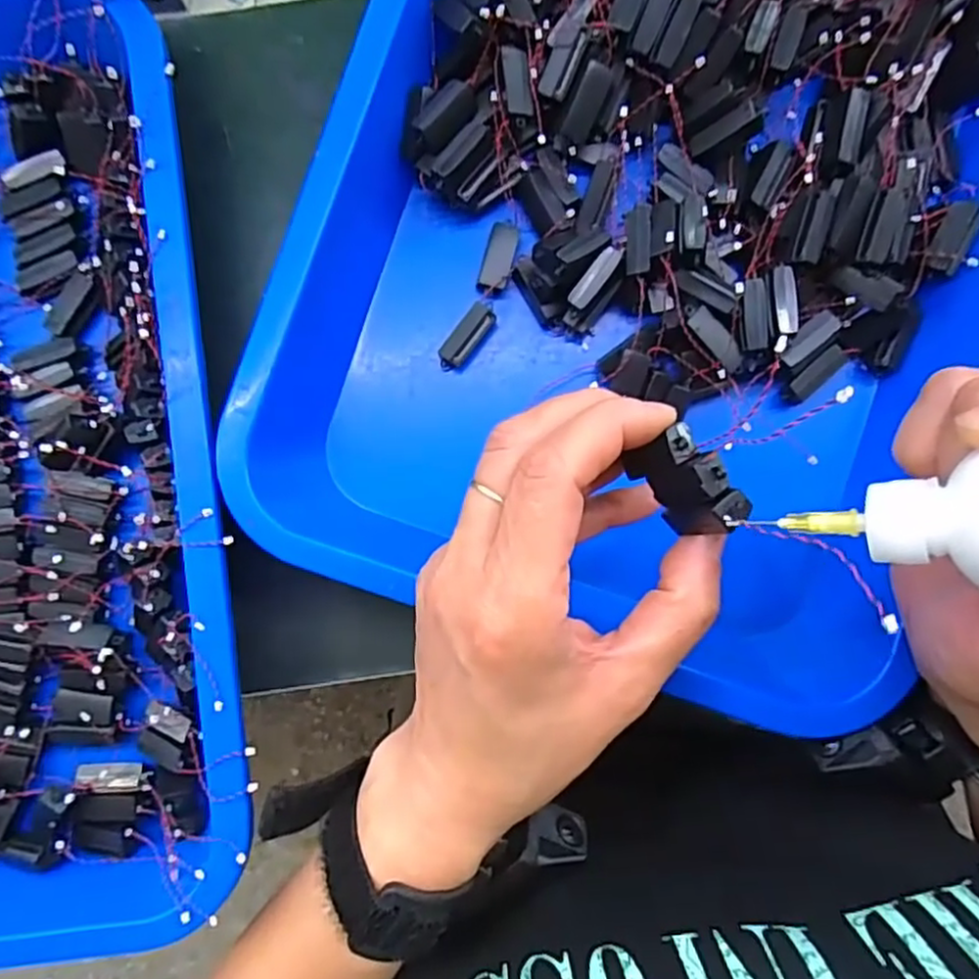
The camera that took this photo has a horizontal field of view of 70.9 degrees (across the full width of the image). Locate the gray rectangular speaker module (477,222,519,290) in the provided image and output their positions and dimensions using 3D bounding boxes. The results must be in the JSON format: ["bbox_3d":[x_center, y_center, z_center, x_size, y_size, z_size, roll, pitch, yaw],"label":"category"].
[{"bbox_3d":[0.004,-0.099,0.293,0.013,0.004,0.028,17,88,1],"label":"gray rectangular speaker module"}]

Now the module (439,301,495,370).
[{"bbox_3d":[-0.009,-0.065,0.292,0.011,0.010,0.031,39,89,1],"label":"module"}]

